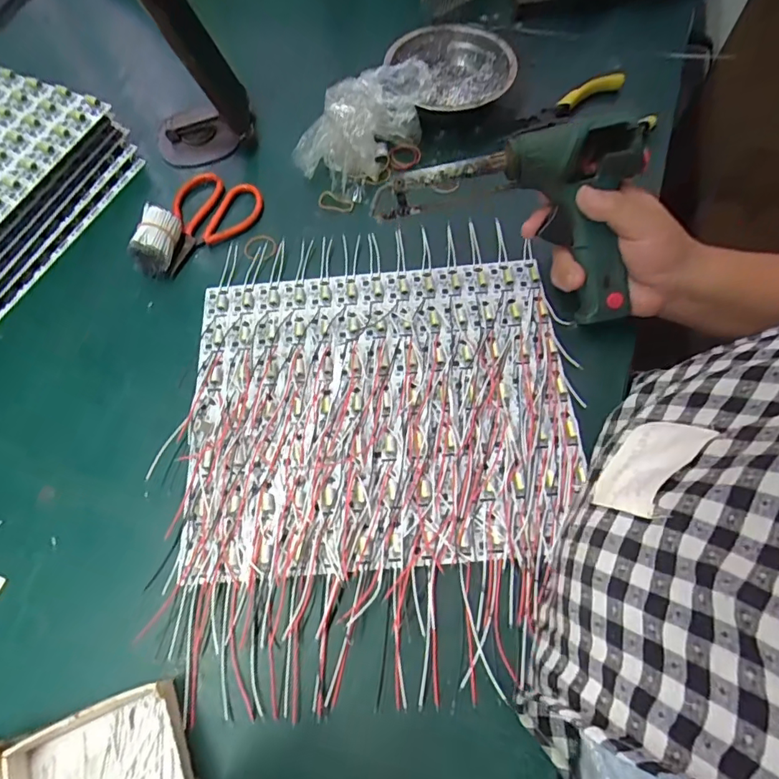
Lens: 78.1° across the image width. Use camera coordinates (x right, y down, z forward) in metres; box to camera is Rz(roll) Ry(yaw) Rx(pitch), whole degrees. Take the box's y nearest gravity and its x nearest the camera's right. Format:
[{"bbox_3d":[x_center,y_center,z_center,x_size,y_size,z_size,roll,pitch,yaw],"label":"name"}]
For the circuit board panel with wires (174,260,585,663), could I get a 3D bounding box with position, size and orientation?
[{"bbox_3d":[-0.010,0.014,0.363,0.280,0.012,0.250,-4,67,-2],"label":"circuit board panel with wires"}]

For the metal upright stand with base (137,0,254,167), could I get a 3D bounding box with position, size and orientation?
[{"bbox_3d":[-0.185,-0.294,0.420,0.098,0.163,0.075,-17,68,-7],"label":"metal upright stand with base"}]

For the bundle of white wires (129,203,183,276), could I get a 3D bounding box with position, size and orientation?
[{"bbox_3d":[-0.209,-0.133,0.431,0.035,0.033,0.052,15,68,6],"label":"bundle of white wires"}]

